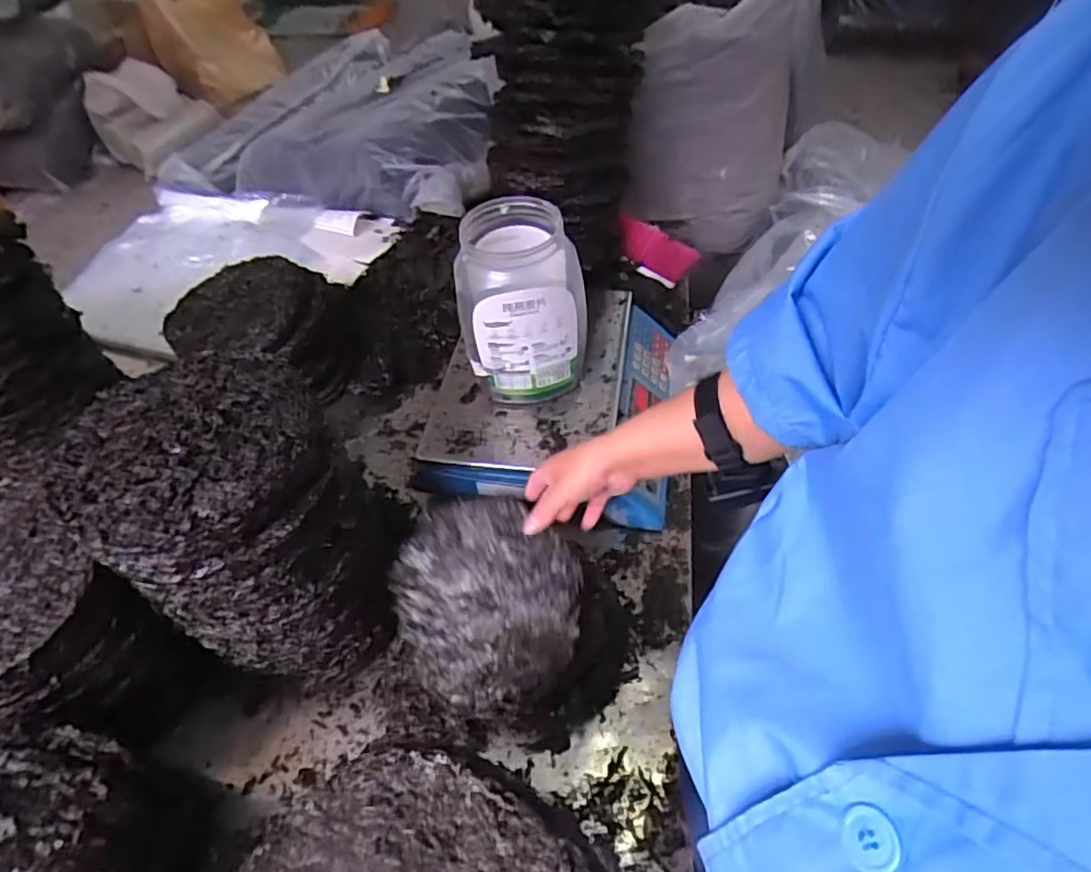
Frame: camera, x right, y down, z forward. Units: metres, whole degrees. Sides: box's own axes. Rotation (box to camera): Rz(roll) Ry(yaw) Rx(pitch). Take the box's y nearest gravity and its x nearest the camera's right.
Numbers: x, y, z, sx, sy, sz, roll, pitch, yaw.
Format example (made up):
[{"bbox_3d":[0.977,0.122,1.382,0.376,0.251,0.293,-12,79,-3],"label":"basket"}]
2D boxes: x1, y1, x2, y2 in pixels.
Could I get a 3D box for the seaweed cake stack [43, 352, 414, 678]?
[{"bbox_3d":[-0.275,0.088,0.589,0.205,0.273,0.197,29,59,26],"label":"seaweed cake stack"}]

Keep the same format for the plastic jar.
[{"bbox_3d":[-0.027,-0.149,0.711,0.143,0.213,0.119,-13,51,-5],"label":"plastic jar"}]

